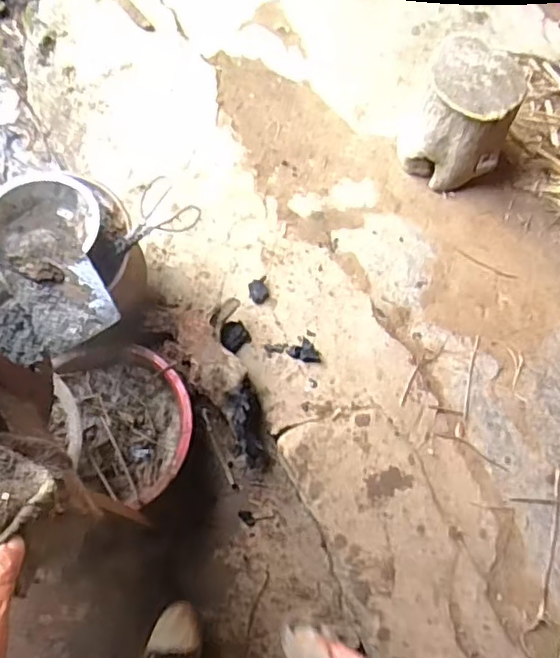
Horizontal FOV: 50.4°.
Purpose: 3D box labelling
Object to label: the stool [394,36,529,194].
[{"bbox_3d":[0.382,-0.442,1.258,0.202,0.217,0.216,2,69,-5],"label":"stool"}]

